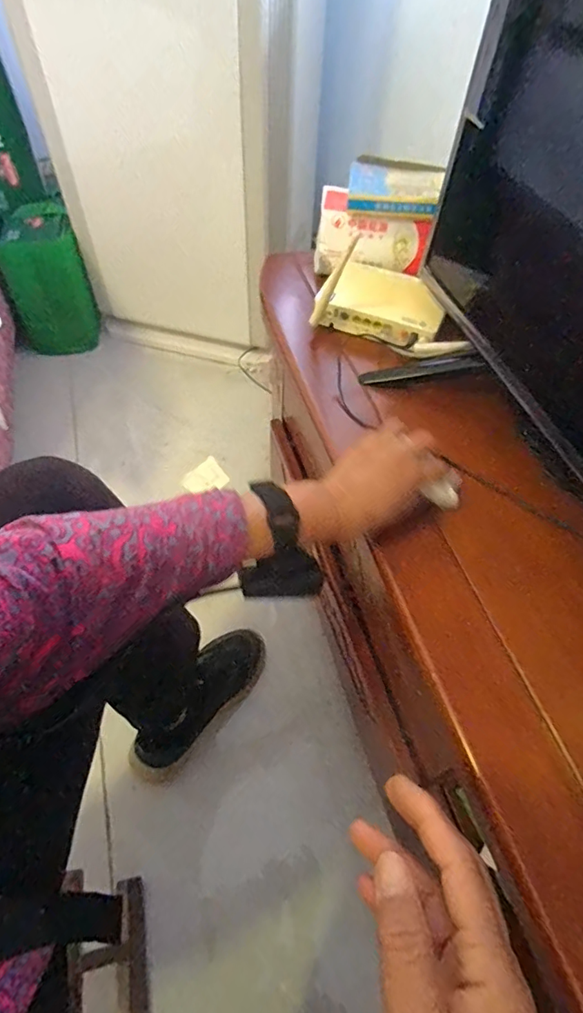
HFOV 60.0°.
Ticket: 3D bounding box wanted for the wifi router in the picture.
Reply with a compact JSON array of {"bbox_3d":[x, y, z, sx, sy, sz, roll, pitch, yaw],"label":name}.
[{"bbox_3d":[0.136,-0.270,0.638,0.190,0.094,0.156,22,57,13],"label":"wifi router"}]

